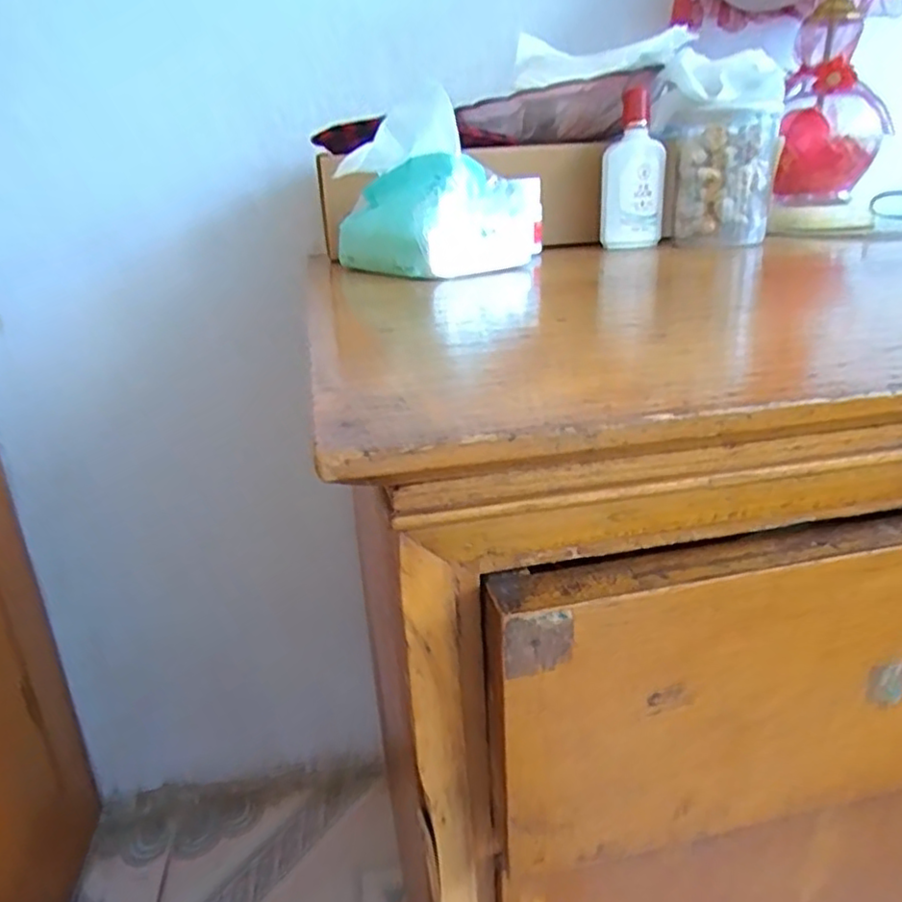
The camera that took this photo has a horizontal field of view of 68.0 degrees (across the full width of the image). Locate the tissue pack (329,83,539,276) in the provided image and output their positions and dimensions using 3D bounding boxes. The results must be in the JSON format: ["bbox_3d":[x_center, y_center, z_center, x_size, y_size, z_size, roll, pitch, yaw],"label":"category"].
[{"bbox_3d":[-0.019,-0.203,0.527,0.105,0.111,0.148,-18,26,-31],"label":"tissue pack"}]

